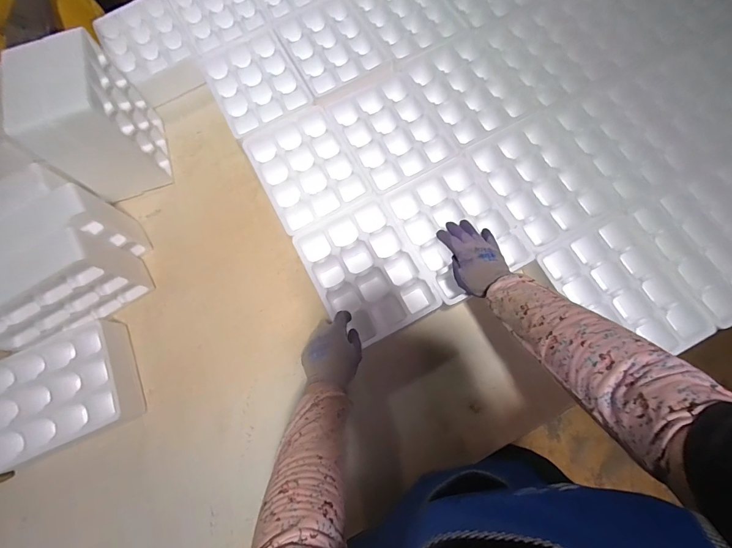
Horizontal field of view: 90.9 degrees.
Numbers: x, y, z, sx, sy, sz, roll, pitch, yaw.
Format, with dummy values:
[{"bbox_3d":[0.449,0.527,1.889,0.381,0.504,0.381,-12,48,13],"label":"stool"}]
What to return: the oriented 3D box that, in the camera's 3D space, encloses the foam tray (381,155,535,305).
[{"bbox_3d":[0.167,-0.083,0.690,0.192,0.051,0.245,-26,71,-7],"label":"foam tray"}]

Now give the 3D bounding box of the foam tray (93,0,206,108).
[{"bbox_3d":[-0.536,-0.555,0.906,0.193,0.070,0.314,-28,75,-4],"label":"foam tray"}]

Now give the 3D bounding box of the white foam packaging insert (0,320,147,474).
[{"bbox_3d":[-0.559,0.217,0.662,0.256,0.085,0.198,-24,75,-3],"label":"white foam packaging insert"}]

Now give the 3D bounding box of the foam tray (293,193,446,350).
[{"bbox_3d":[-0.002,-0.001,0.682,0.184,0.066,0.248,-27,71,-7],"label":"foam tray"}]

